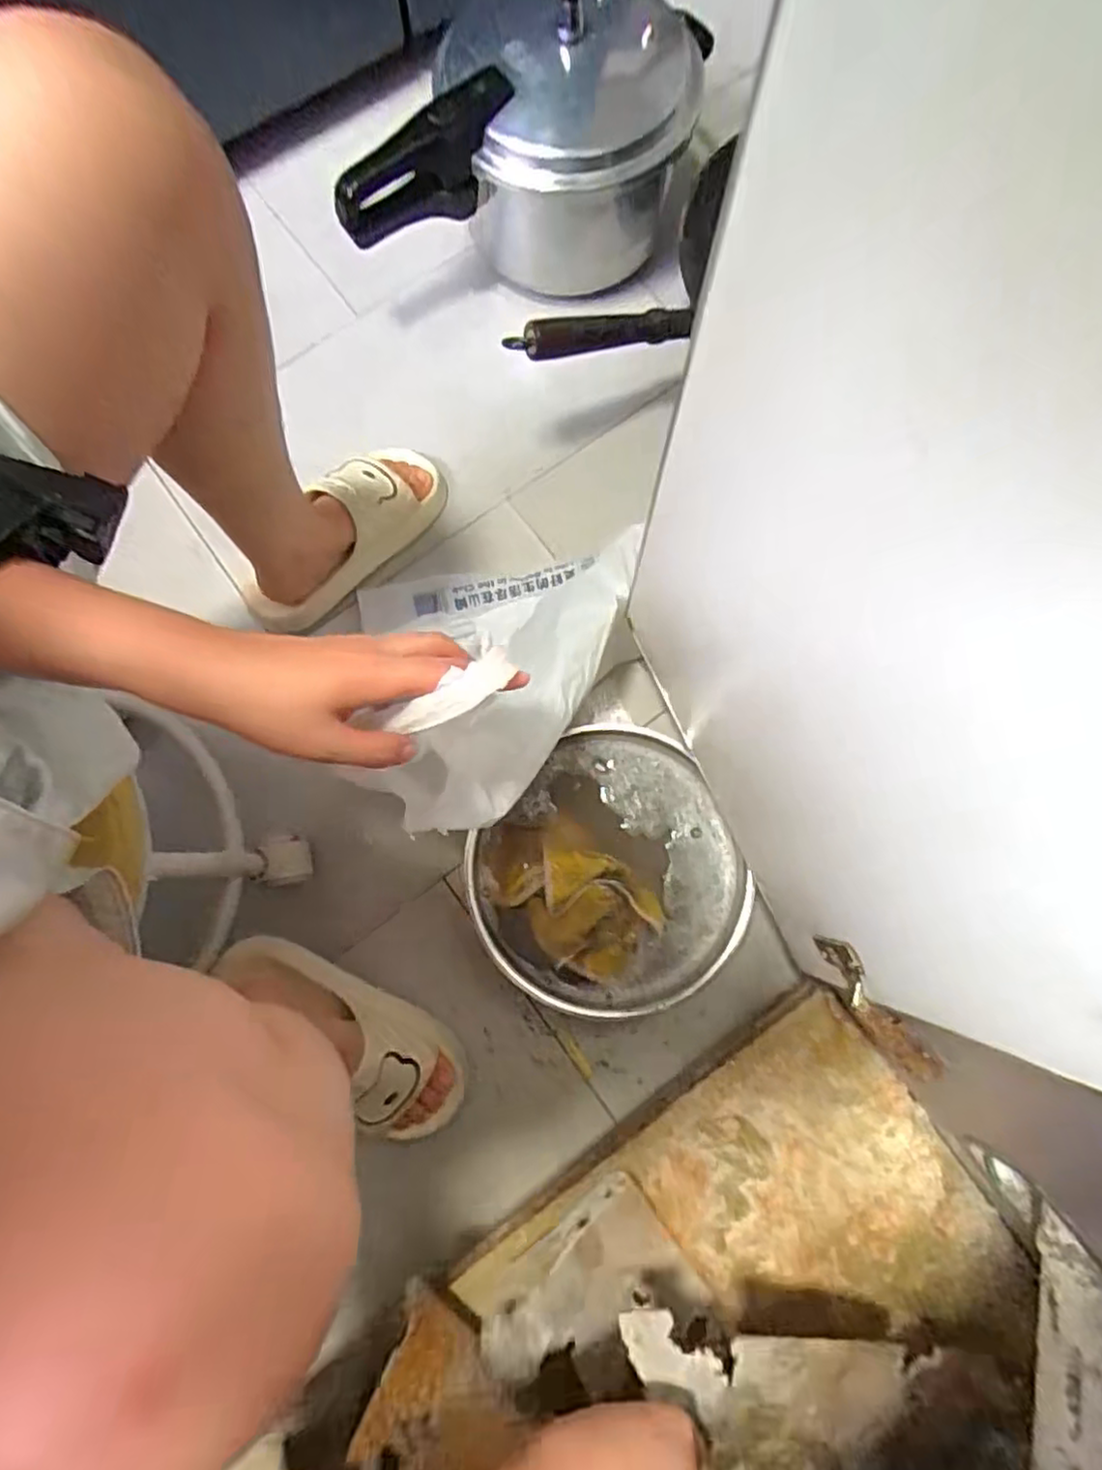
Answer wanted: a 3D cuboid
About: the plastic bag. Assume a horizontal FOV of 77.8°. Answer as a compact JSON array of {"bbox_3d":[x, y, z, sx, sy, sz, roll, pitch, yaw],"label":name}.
[{"bbox_3d":[-0.058,-0.048,0.603,0.252,0.197,0.272,-1,80,0],"label":"plastic bag"}]

